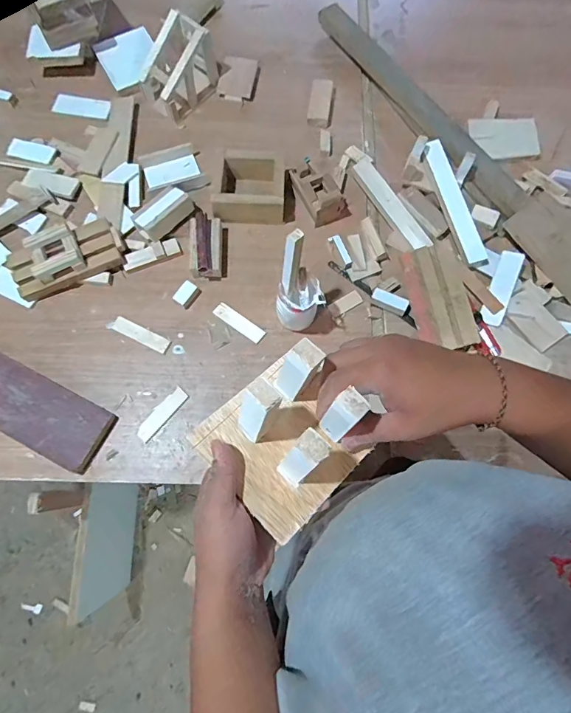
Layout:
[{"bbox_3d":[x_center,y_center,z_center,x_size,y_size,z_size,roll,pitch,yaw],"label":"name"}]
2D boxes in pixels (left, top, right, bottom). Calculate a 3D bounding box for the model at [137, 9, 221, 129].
[{"bbox_3d":[-0.196,-0.521,0.741,0.106,0.102,0.138,34,75,9],"label":"model"}]

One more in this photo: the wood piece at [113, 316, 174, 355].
[{"bbox_3d":[-0.227,-0.033,0.652,0.098,0.004,0.024,26,74,7],"label":"wood piece"}]

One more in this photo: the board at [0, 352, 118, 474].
[{"bbox_3d":[-0.372,0.074,0.604,0.238,0.029,0.092,26,74,7],"label":"board"}]

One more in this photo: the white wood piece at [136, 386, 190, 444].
[{"bbox_3d":[-0.184,0.086,0.617,0.026,0.005,0.091,37,75,10],"label":"white wood piece"}]

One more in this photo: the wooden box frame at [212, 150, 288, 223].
[{"bbox_3d":[-0.055,-0.285,0.703,0.125,0.055,0.115,2,73,-1],"label":"wooden box frame"}]

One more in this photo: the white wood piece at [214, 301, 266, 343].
[{"bbox_3d":[-0.074,-0.055,0.661,0.090,0.004,0.026,36,75,9],"label":"white wood piece"}]

